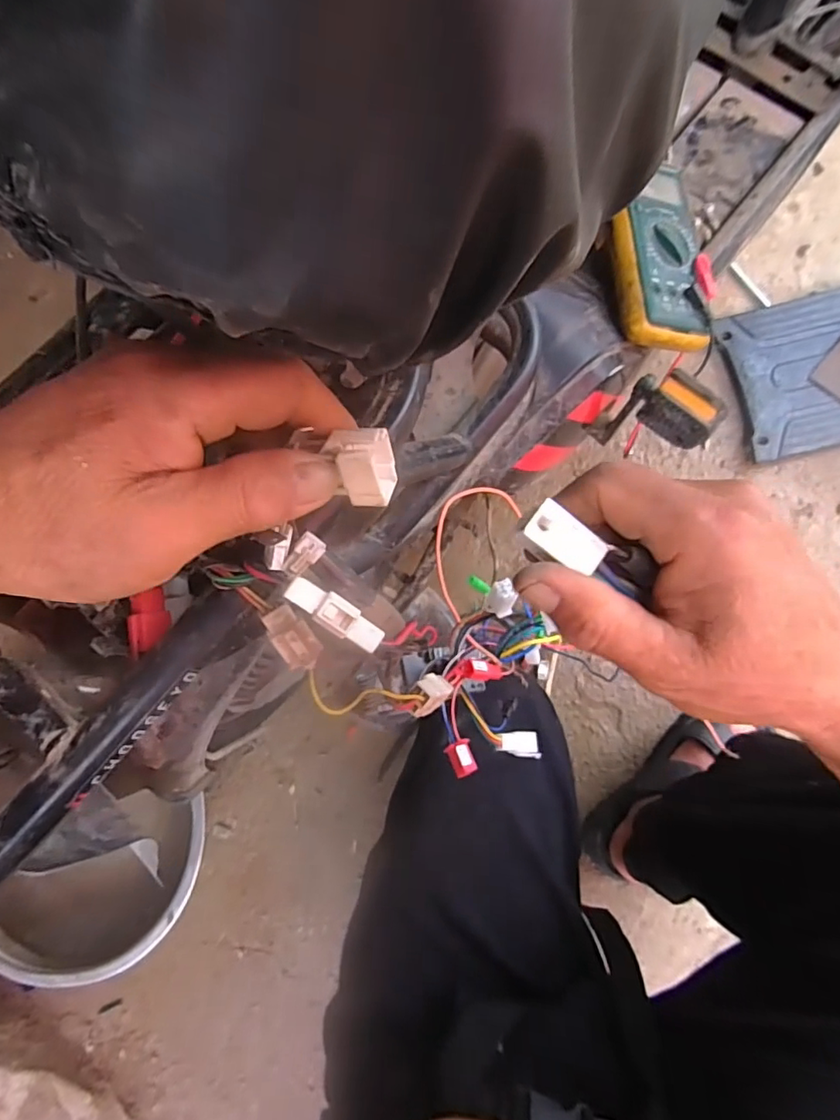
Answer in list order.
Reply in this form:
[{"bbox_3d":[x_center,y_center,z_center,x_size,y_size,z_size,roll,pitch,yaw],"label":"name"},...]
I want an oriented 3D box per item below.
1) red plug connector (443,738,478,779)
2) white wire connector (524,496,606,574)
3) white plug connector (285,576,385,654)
[{"bbox_3d":[0.027,0.127,0.345,0.016,0.010,0.021,-31,64,11],"label":"red plug connector"},{"bbox_3d":[0.053,-0.007,0.197,0.028,0.008,0.018,36,88,10],"label":"white wire connector"},{"bbox_3d":[-0.033,0.022,0.213,0.042,0.005,0.013,35,87,-15],"label":"white plug connector"}]

